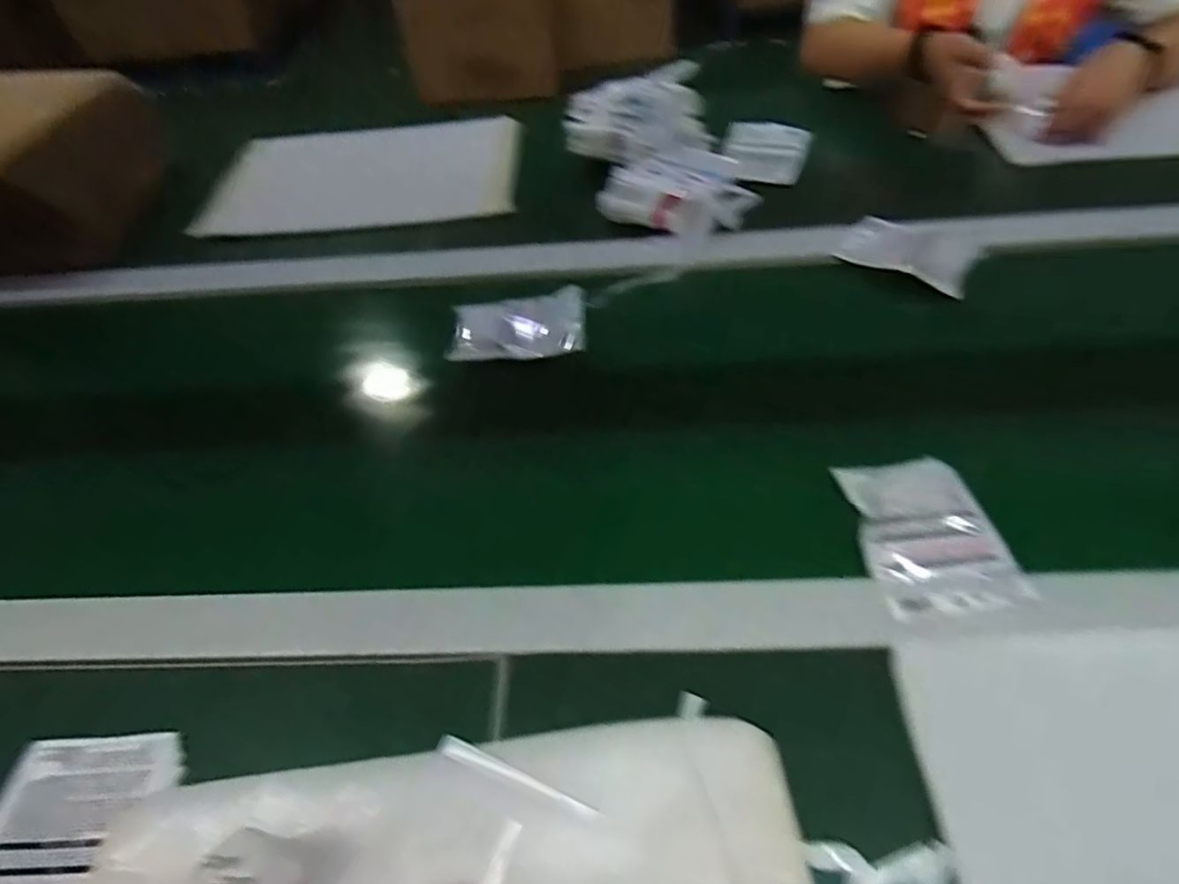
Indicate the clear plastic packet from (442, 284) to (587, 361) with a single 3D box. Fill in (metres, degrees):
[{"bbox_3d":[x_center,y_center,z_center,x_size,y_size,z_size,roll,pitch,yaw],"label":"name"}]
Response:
[{"bbox_3d":[-0.072,-0.117,0.680,0.147,0.024,0.086,-14,47,-8],"label":"clear plastic packet"}]

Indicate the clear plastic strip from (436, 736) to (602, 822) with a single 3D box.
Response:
[{"bbox_3d":[-0.043,0.198,0.389,0.104,0.009,0.011,15,49,18],"label":"clear plastic strip"}]

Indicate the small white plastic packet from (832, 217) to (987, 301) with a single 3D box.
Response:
[{"bbox_3d":[0.350,-0.208,0.718,0.135,0.016,0.097,26,53,26],"label":"small white plastic packet"}]

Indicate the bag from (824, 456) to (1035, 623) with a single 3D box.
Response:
[{"bbox_3d":[0.250,0.068,0.491,0.095,0.021,0.123,-8,46,-3],"label":"bag"}]

